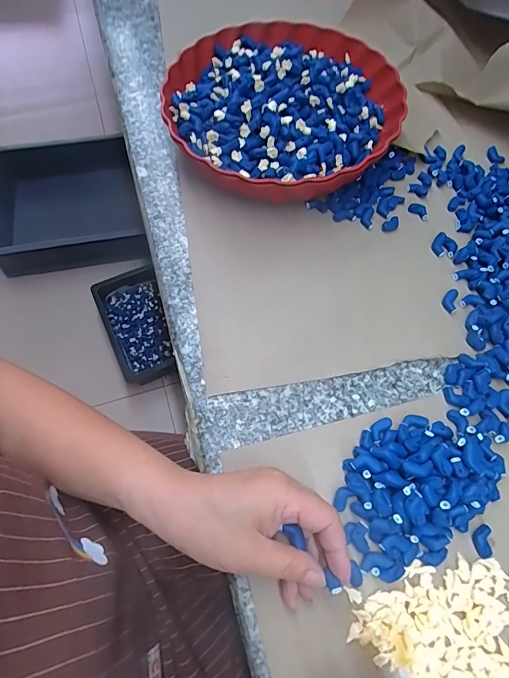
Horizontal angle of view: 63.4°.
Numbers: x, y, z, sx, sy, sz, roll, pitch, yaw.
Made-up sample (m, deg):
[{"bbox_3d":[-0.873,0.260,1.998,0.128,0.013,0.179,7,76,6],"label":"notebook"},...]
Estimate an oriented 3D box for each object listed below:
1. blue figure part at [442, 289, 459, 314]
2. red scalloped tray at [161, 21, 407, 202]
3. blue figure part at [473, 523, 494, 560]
[{"bbox_3d":[0.181,-0.036,0.381,0.012,0.009,0.020,8,66,1],"label":"blue figure part"},{"bbox_3d":[0.030,-0.245,0.438,0.240,0.070,0.248,9,64,2],"label":"red scalloped tray"},{"bbox_3d":[0.165,0.146,0.297,0.013,0.005,0.022,10,66,2],"label":"blue figure part"}]

